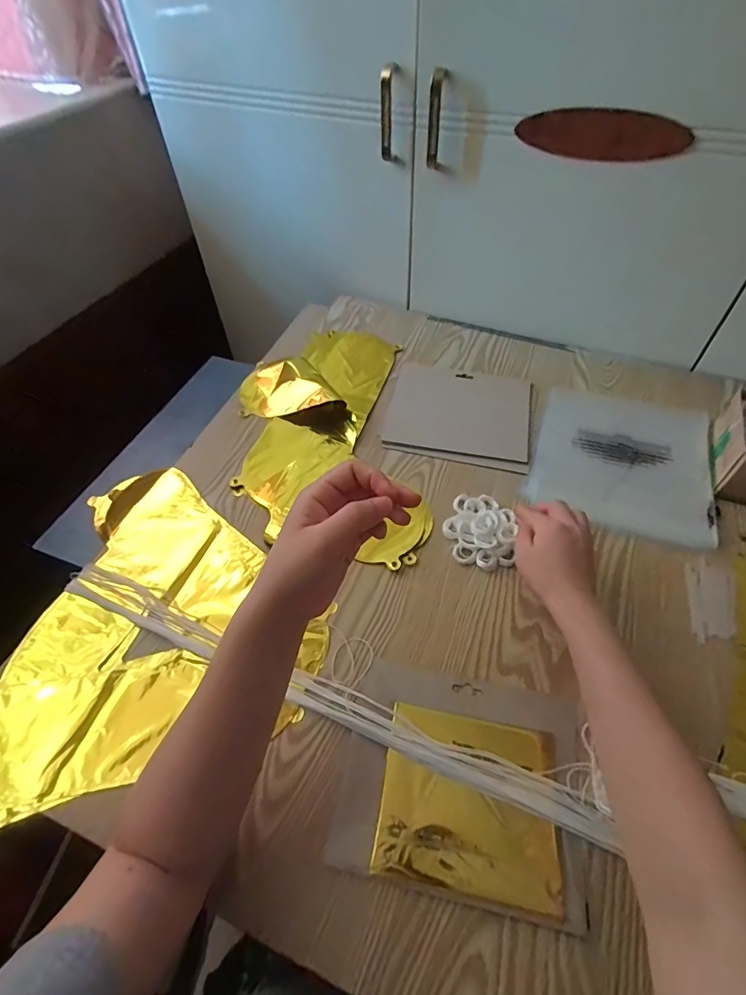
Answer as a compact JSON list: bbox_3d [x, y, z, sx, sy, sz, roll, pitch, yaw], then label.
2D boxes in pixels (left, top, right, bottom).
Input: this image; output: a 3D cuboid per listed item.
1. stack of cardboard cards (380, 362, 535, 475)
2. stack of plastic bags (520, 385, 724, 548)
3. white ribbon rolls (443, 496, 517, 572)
[{"bbox_3d":[0.121,-0.118,0.651,0.191,0.010,0.173,11,54,10],"label":"stack of cardboard cards"},{"bbox_3d":[0.319,-0.055,0.601,0.207,0.010,0.226,16,55,13],"label":"stack of plastic bags"},{"bbox_3d":[0.124,0.033,0.534,0.077,0.021,0.093,13,54,11],"label":"white ribbon rolls"}]

